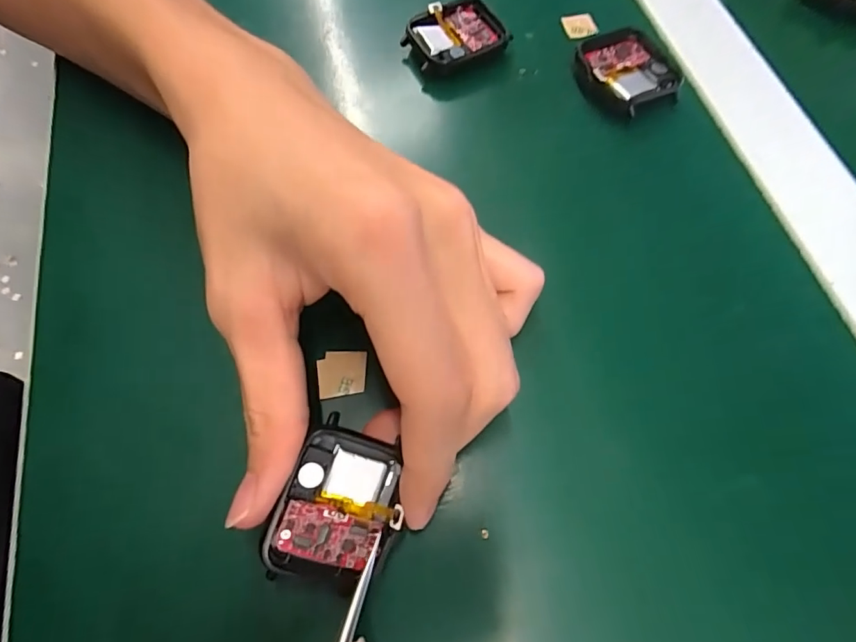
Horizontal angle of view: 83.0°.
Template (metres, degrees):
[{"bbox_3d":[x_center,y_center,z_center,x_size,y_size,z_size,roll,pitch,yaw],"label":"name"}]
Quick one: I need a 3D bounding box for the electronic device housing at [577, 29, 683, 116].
[{"bbox_3d":[0.090,-0.115,0.225,0.035,0.011,0.046,-22,68,-9],"label":"electronic device housing"}]

